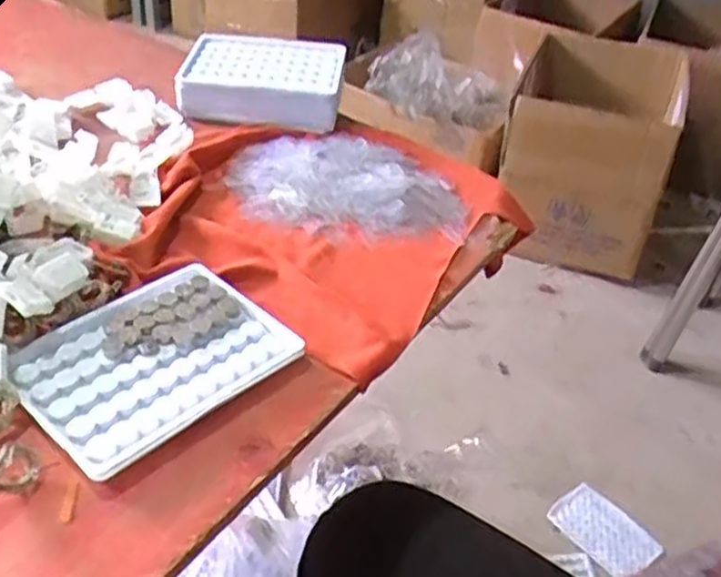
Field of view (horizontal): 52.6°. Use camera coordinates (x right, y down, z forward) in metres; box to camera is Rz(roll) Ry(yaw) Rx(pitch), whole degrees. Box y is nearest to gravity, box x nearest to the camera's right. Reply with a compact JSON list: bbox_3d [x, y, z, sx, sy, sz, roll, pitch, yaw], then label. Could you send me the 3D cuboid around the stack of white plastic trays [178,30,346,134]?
[{"bbox_3d":[-0.084,-0.186,0.642,0.134,0.042,0.111,6,38,-1],"label":"stack of white plastic trays"}]

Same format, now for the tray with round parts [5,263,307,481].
[{"bbox_3d":[-0.112,0.034,0.388,0.105,0.015,0.128,34,45,30],"label":"tray with round parts"}]

